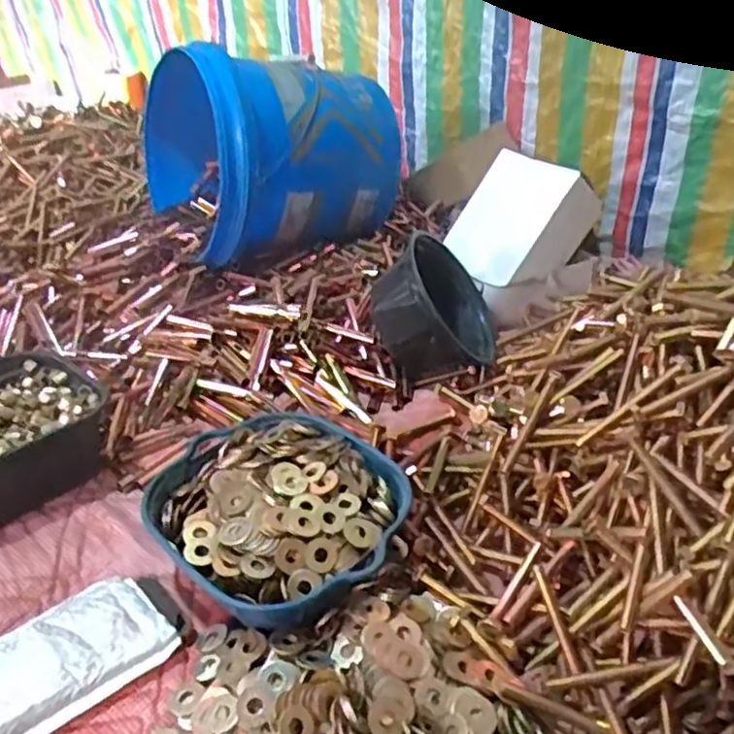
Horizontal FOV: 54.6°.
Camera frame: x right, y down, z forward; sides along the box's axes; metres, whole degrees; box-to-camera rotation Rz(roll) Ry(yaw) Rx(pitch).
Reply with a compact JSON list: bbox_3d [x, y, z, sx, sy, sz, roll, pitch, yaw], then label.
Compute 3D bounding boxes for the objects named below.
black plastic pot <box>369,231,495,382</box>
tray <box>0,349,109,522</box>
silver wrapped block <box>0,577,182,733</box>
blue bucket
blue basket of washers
[{"bbox_3d":[0.075,-0.066,0.812,0.078,0.161,0.140,-23,17,36],"label":"black plastic pot"},{"bbox_3d":[-0.344,0.061,0.674,0.178,0.066,0.166,25,42,33],"label":"tray"},{"bbox_3d":[-0.226,0.210,0.501,0.163,0.022,0.092,-27,42,-32],"label":"silver wrapped block"},{"bbox_3d":[-0.129,-0.299,0.974,0.276,0.256,0.276,-20,39,-24],"label":"blue bucket"},{"bbox_3d":[-0.069,0.113,0.580,0.185,0.058,0.199,-29,43,-33],"label":"blue basket of washers"}]

